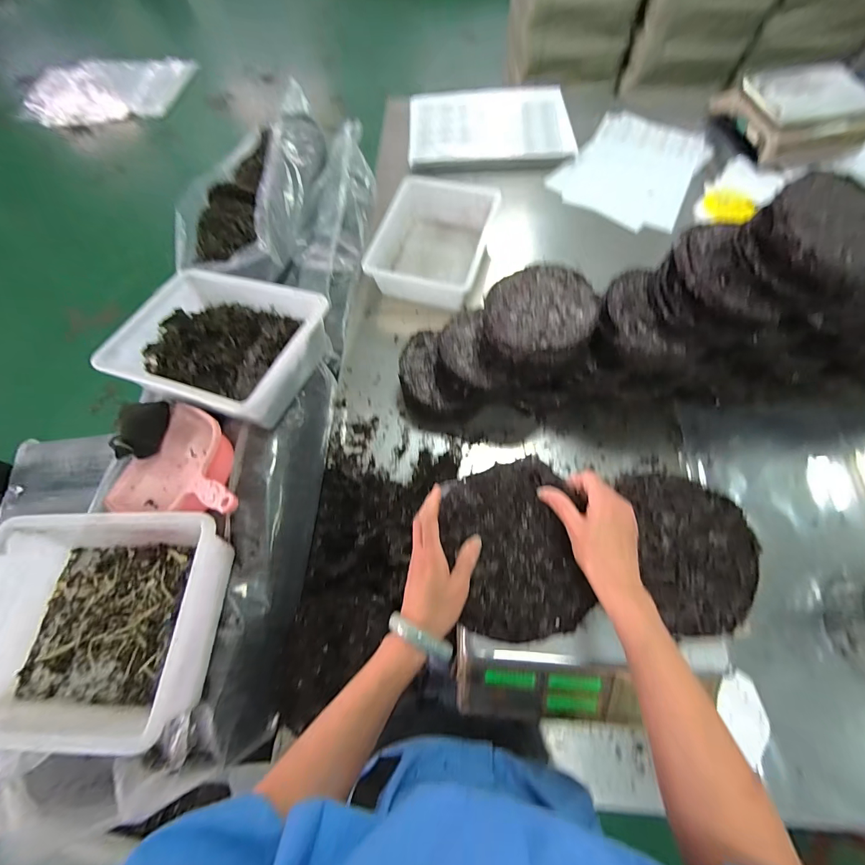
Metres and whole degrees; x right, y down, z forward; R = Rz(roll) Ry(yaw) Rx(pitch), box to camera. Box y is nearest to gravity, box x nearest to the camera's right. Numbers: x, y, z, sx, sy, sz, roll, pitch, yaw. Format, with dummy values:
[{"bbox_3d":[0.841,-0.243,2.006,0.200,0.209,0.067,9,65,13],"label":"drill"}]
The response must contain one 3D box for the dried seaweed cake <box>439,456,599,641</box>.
[{"bbox_3d":[0.097,0.135,0.465,0.155,0.024,0.195,-15,69,8],"label":"dried seaweed cake"}]

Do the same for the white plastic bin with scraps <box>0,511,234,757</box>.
[{"bbox_3d":[-0.493,0.272,0.572,0.350,0.134,0.297,2,67,3],"label":"white plastic bin with scraps"}]

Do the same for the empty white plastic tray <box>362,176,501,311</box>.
[{"bbox_3d":[0.006,-0.514,1.062,0.281,0.102,0.346,14,68,8],"label":"empty white plastic tray"}]

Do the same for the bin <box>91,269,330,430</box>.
[{"bbox_3d":[-0.413,-0.177,0.754,0.362,0.103,0.277,17,68,9],"label":"bin"}]

